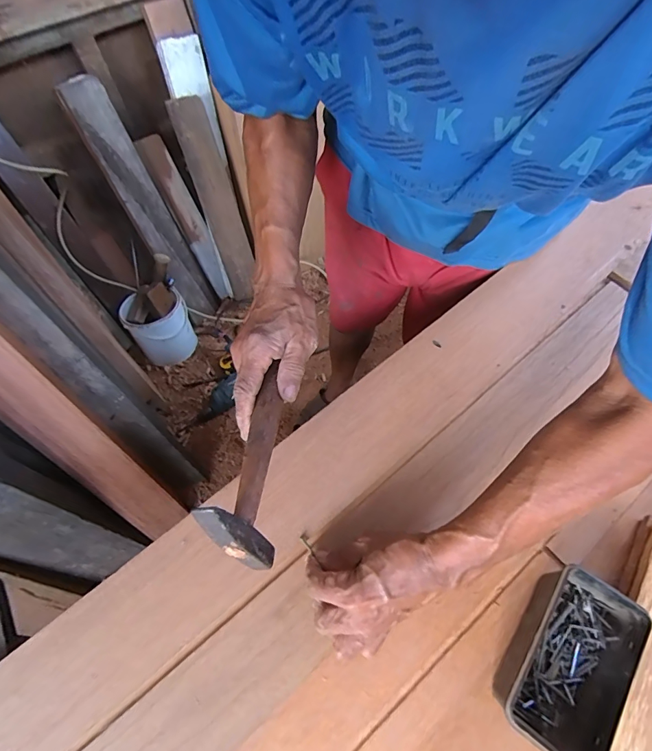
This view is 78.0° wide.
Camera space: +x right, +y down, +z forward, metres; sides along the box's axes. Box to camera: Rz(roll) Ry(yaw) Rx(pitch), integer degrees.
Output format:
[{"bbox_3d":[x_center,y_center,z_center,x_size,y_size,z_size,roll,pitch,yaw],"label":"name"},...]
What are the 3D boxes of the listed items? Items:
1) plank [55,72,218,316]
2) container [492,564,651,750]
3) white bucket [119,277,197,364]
[{"bbox_3d":[-0.512,-0.470,1.183,0.114,0.682,0.074,-32,37,-11],"label":"plank"},{"bbox_3d":[0.215,0.254,0.365,0.082,0.063,0.145,35,70,16],"label":"container"},{"bbox_3d":[-0.524,-0.160,1.287,0.188,0.277,0.181,-1,62,1],"label":"white bucket"}]

